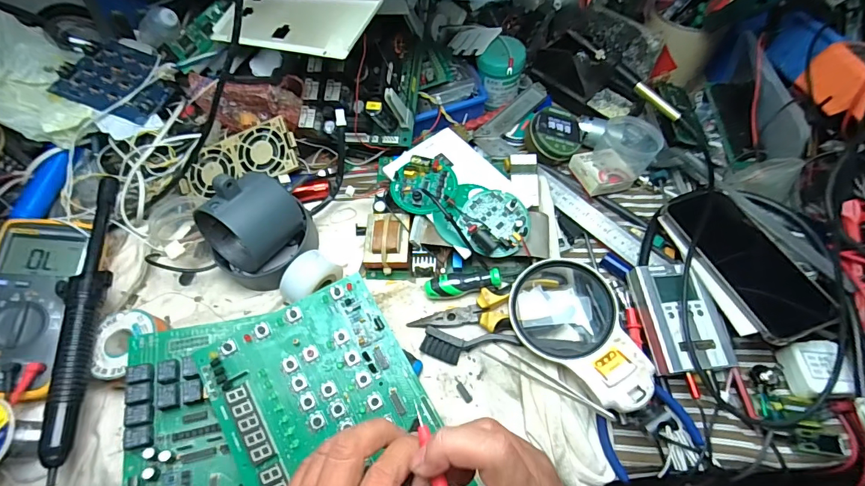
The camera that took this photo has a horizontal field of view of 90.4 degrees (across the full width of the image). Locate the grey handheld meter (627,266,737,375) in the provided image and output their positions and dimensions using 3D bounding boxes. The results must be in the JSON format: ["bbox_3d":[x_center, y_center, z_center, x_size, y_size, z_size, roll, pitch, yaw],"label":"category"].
[{"bbox_3d":[0.238,0.071,0.414,0.067,0.024,0.102,-6,61,-1],"label":"grey handheld meter"}]

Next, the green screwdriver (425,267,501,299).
[{"bbox_3d":[0.032,0.041,0.445,0.077,0.022,0.021,-6,61,-1],"label":"green screwdriver"}]

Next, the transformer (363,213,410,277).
[{"bbox_3d":[-0.049,0.000,0.466,0.049,0.033,0.058,0,61,2],"label":"transformer"}]

